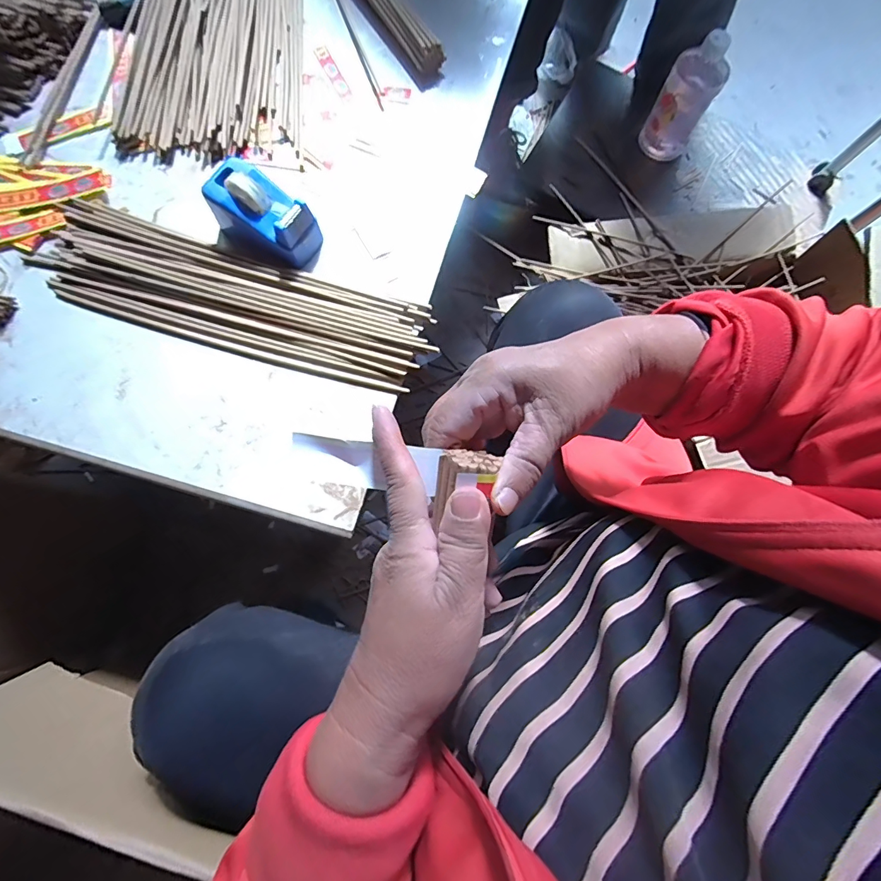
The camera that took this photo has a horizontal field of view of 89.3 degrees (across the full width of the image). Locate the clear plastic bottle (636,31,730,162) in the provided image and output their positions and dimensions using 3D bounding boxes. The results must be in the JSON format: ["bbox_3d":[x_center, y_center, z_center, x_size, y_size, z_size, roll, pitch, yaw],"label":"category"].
[{"bbox_3d":[0.457,-0.638,0.836,0.095,0.180,0.092,31,77,5],"label":"clear plastic bottle"}]

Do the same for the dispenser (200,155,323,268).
[{"bbox_3d":[-0.172,-0.219,0.430,0.100,0.047,0.060,34,77,6],"label":"dispenser"}]

